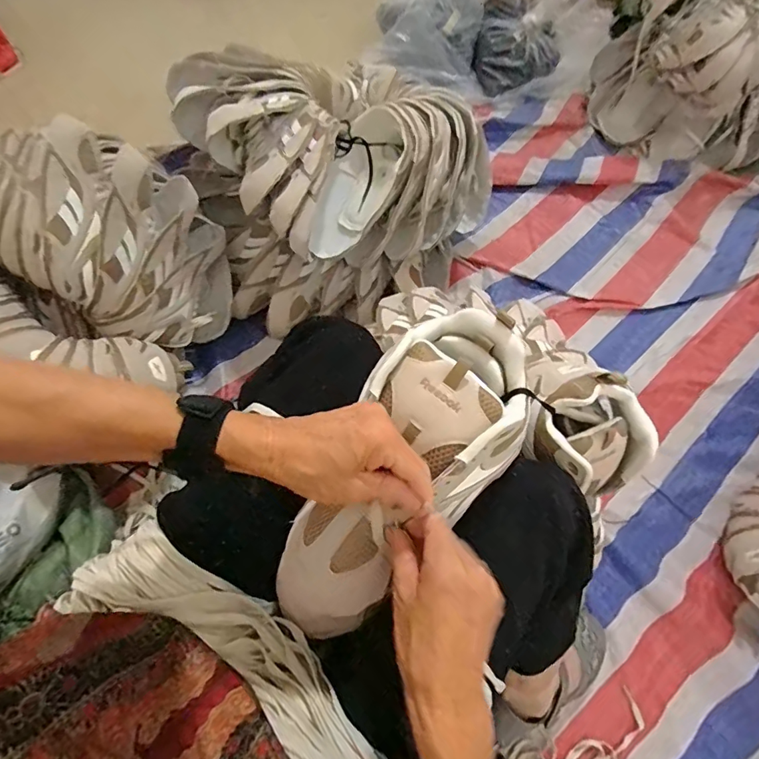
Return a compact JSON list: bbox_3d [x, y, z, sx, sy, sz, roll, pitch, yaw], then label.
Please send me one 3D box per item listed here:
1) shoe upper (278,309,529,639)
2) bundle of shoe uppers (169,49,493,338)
[{"bbox_3d":[0.018,0.072,0.362,0.118,0.071,0.281,35,85,12],"label":"shoe upper"},{"bbox_3d":[-0.068,-0.360,0.823,0.510,0.239,0.447,-30,70,-16],"label":"bundle of shoe uppers"}]

